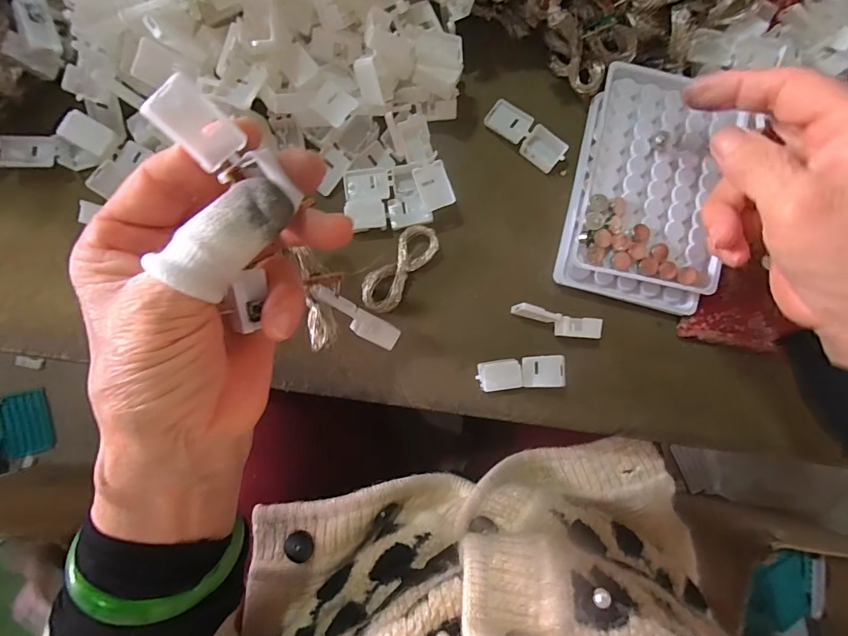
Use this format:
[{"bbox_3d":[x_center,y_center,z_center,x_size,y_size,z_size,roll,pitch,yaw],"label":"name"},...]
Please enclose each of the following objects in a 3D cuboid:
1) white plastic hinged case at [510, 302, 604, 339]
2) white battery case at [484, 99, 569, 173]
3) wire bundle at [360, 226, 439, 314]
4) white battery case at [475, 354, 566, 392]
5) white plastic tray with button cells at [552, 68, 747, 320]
[{"bbox_3d":[0.082,0.003,0.269,0.058,0.018,0.015,11,87,-5],"label":"white plastic hinged case"},{"bbox_3d":[0.067,-0.120,0.278,0.055,0.010,0.020,36,85,-3],"label":"white battery case"},{"bbox_3d":[-0.015,-0.032,0.266,0.025,0.013,0.061,36,85,-3],"label":"wire bundle"},{"bbox_3d":[0.060,0.035,0.265,0.048,0.023,0.019,-6,88,-6],"label":"white battery case"},{"bbox_3d":[0.144,-0.081,0.271,0.092,0.021,0.137,12,87,-5],"label":"white plastic tray with button cells"}]

